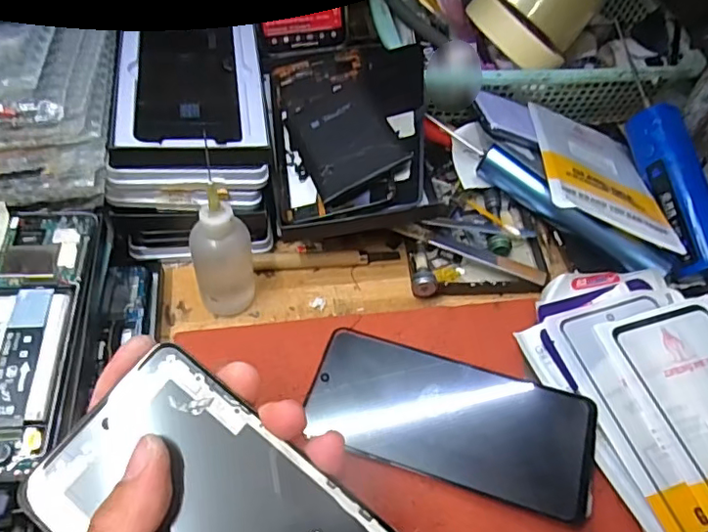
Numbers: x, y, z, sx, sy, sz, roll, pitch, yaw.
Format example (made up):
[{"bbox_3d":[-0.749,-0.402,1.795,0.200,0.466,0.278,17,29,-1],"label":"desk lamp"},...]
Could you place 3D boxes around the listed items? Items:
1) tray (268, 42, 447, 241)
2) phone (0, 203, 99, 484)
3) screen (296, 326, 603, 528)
[{"bbox_3d":[-0.003,-0.096,0.408,0.114,0.030,0.184,-11,54,7],"label":"tray"},{"bbox_3d":[-0.181,0.032,0.288,0.069,0.014,0.152,-2,54,-7],"label":"phone"},{"bbox_3d":[0.056,0.087,0.330,0.162,0.007,0.073,14,58,13],"label":"screen"}]

